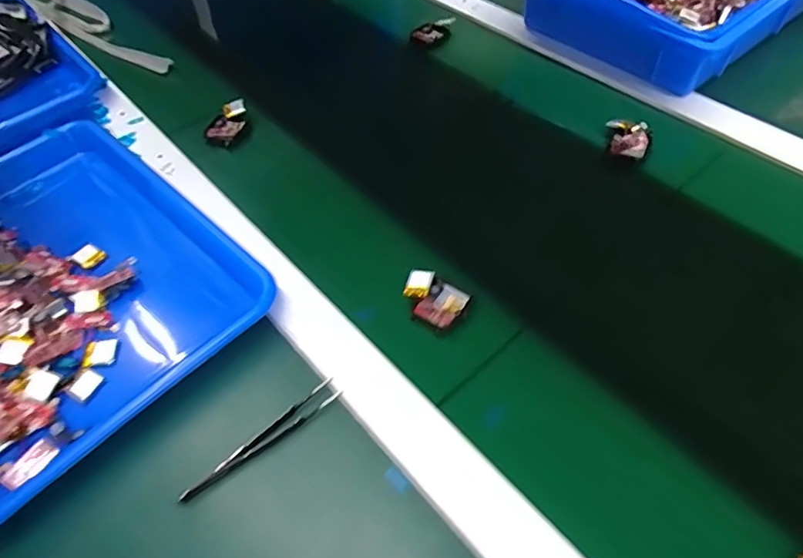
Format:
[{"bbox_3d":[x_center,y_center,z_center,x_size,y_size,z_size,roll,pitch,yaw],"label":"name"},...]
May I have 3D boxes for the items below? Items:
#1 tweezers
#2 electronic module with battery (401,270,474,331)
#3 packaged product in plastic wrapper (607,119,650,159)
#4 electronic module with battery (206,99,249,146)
[{"bbox_3d":[-0.091,0.103,0.341,0.113,0.010,0.014,-32,58,-19],"label":"tweezers"},{"bbox_3d":[0.026,0.015,0.399,0.048,0.015,0.042,20,57,17],"label":"electronic module with battery"},{"bbox_3d":[0.217,-0.136,0.498,0.035,0.020,0.039,8,54,9],"label":"packaged product in plastic wrapper"},{"bbox_3d":[-0.180,-0.164,0.549,0.028,0.019,0.056,18,57,16],"label":"electronic module with battery"}]

